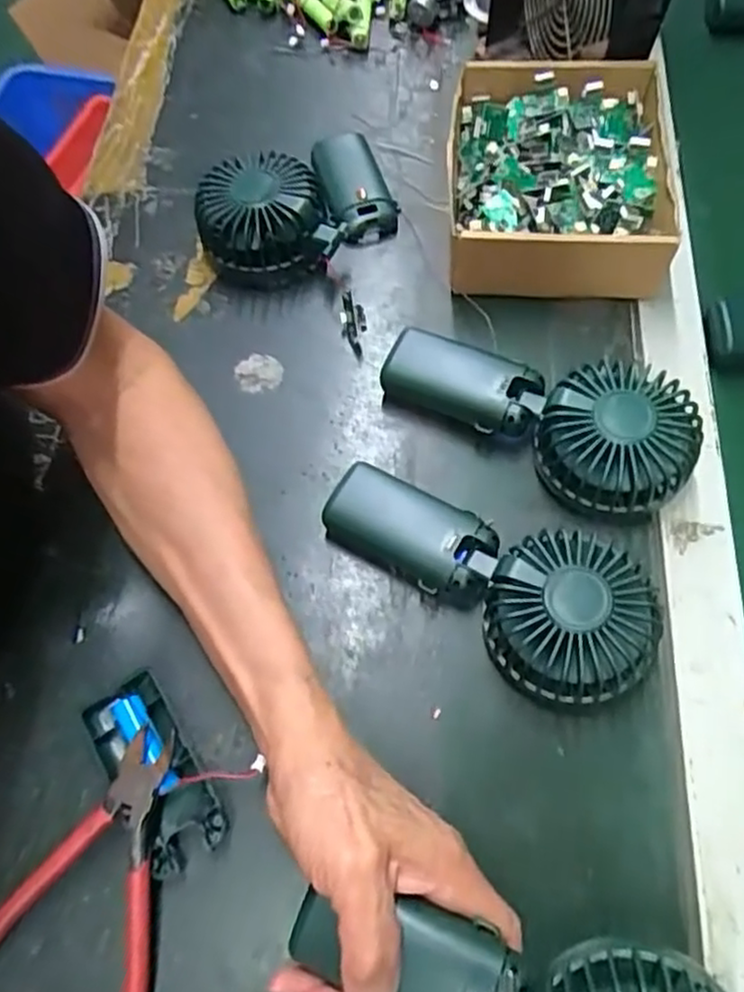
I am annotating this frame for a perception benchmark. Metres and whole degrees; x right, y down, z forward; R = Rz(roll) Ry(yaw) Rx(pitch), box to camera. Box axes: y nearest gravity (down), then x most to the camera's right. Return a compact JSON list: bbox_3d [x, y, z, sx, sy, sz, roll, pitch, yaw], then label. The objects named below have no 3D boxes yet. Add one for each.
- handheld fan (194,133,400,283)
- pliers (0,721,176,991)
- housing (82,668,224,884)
[{"bbox_3d":[-0.046,-0.207,0.486,0.098,0.057,0.153,41,73,17],"label":"handheld fan"},{"bbox_3d":[-0.123,0.186,0.321,0.086,0.030,0.137,24,69,11],"label":"pliers"},{"bbox_3d":[-0.109,0.138,0.345,0.040,0.026,0.092,-32,70,-12],"label":"housing"}]

